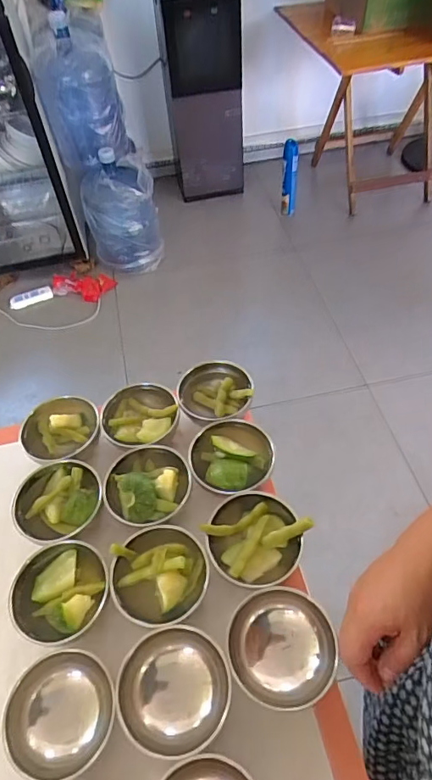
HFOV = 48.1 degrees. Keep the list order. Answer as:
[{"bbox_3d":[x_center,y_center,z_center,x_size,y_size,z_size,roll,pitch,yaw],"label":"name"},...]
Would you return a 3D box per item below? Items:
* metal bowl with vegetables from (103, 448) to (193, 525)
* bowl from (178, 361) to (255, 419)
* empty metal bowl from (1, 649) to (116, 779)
[{"bbox_3d":[-0.086,0.127,0.623,0.107,0.043,0.106,-2,53,2],"label":"metal bowl with vegetables"},{"bbox_3d":[-0.002,0.003,0.714,0.105,0.045,0.101,-2,53,2],"label":"bowl"},{"bbox_3d":[-0.149,0.320,0.480,0.099,0.052,0.103,-2,53,2],"label":"empty metal bowl"}]

